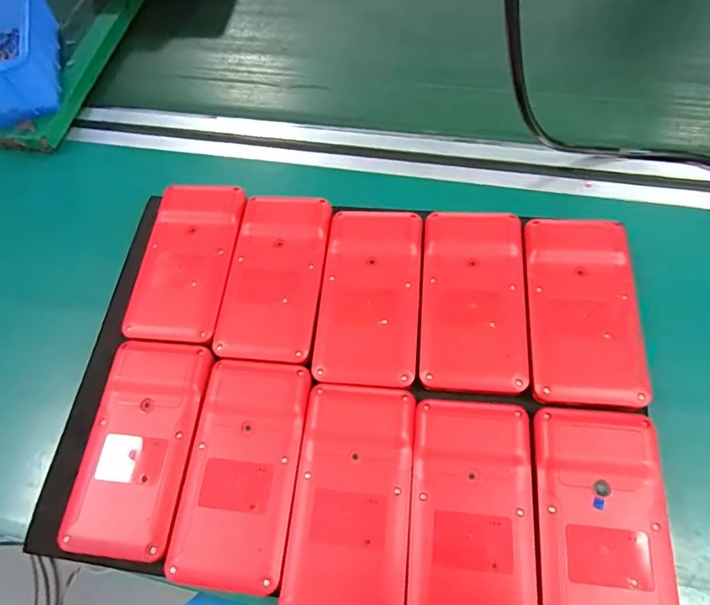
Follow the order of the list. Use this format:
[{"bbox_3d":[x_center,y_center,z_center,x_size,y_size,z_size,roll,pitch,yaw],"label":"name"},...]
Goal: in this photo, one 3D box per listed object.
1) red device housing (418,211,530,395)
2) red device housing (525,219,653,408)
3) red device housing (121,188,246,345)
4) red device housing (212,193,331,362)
[{"bbox_3d":[0.072,-0.005,0.303,0.060,0.009,0.118,2,64,7],"label":"red device housing"},{"bbox_3d":[0.136,0.002,0.292,0.062,0.013,0.116,3,64,7],"label":"red device housing"},{"bbox_3d":[-0.115,-0.030,0.334,0.062,0.011,0.116,4,65,8],"label":"red device housing"},{"bbox_3d":[-0.053,-0.020,0.326,0.063,0.011,0.119,3,64,7],"label":"red device housing"}]

